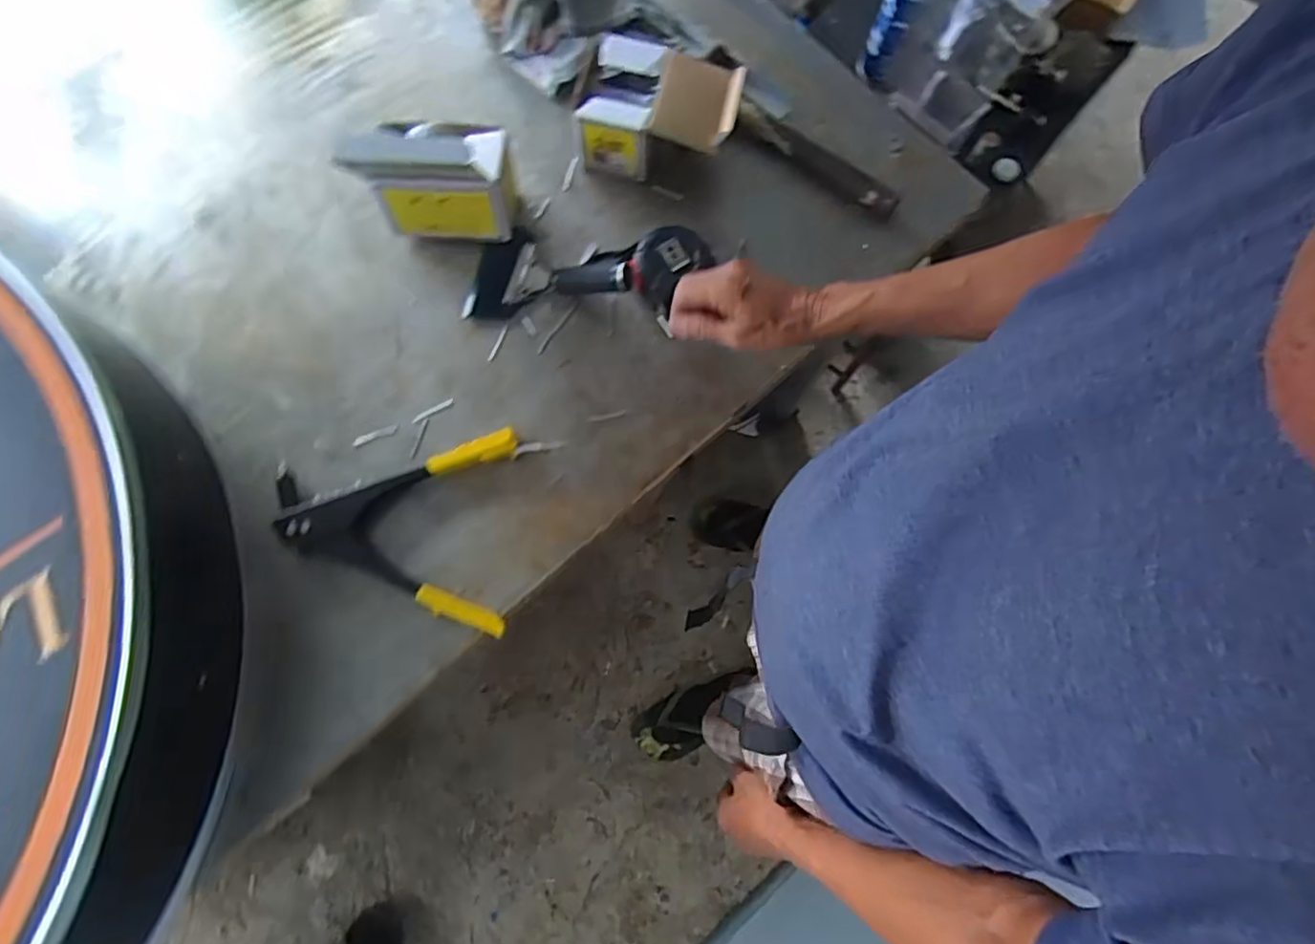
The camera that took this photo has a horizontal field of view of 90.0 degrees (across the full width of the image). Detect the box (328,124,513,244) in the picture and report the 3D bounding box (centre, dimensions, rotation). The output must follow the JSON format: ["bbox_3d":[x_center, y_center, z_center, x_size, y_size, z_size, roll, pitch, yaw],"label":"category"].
[{"bbox_3d":[-0.220,-0.308,0.660,0.128,0.167,0.104,1,77,-1],"label":"box"}]

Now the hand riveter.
[{"bbox_3d":[-0.252,0.051,0.631,0.219,0.030,0.190,1,77,-1],"label":"hand riveter"}]

